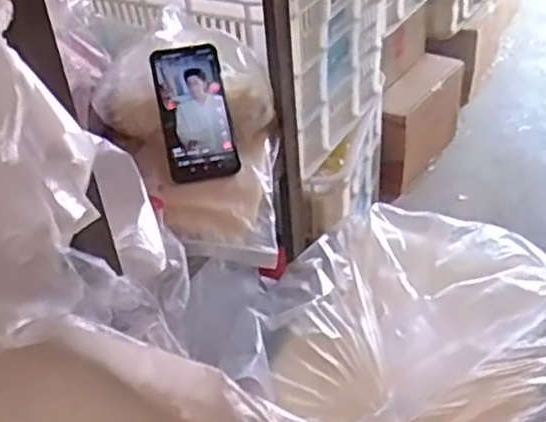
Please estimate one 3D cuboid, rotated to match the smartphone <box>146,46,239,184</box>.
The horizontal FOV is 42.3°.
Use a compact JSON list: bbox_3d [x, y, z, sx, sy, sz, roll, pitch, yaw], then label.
[{"bbox_3d":[-0.087,-0.111,0.783,0.078,0.016,0.157,-11,78,-7],"label":"smartphone"}]

